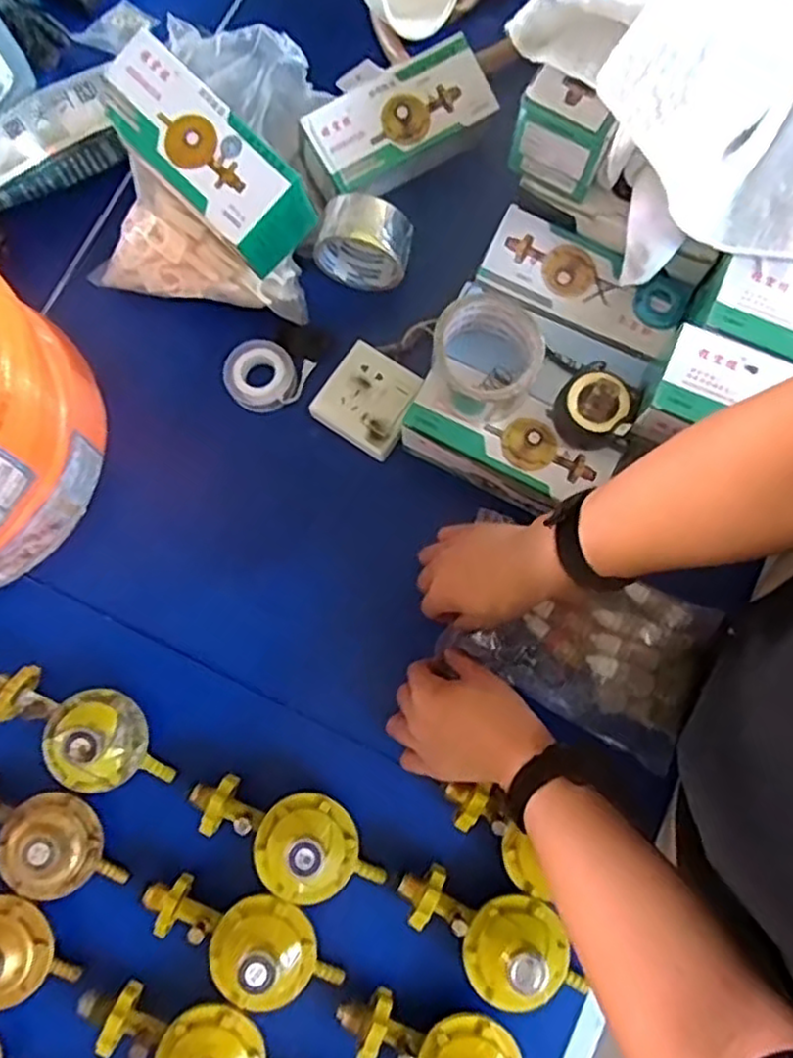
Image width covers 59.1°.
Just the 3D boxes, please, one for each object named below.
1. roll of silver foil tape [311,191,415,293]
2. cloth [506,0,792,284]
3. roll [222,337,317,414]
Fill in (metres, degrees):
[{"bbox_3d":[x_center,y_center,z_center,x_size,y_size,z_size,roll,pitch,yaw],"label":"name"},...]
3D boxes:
[{"bbox_3d":[-0.032,-0.274,0.666,0.093,0.082,0.052,13,79,4],"label":"roll of silver foil tape"},{"bbox_3d":[0.261,-0.333,0.525,0.249,0.108,0.245,-30,80,-5],"label":"cloth"},{"bbox_3d":[-0.127,-0.148,0.676,0.072,0.022,0.066,0,79,1],"label":"roll"}]

